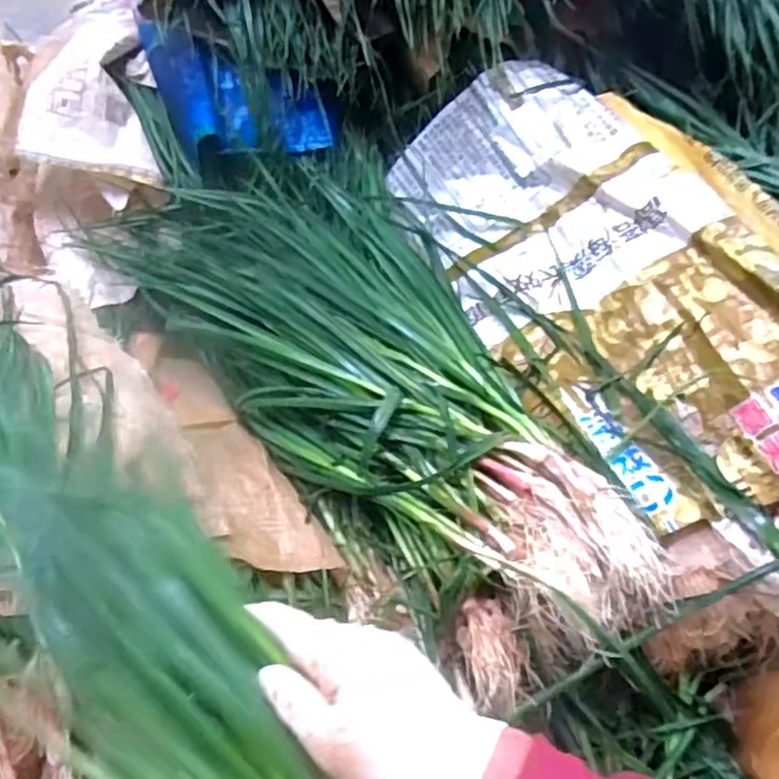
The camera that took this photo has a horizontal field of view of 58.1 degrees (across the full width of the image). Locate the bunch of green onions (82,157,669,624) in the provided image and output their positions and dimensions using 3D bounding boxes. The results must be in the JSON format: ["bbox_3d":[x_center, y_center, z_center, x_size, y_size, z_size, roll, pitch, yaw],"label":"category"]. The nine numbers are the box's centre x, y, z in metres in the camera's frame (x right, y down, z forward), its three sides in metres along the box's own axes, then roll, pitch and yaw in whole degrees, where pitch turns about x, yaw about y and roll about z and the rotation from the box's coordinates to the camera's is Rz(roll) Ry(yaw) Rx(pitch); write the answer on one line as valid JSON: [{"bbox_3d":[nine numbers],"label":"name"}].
[{"bbox_3d":[-0.013,-0.051,0.769,0.308,0.107,0.737,-35,57,-28],"label":"bunch of green onions"}]

